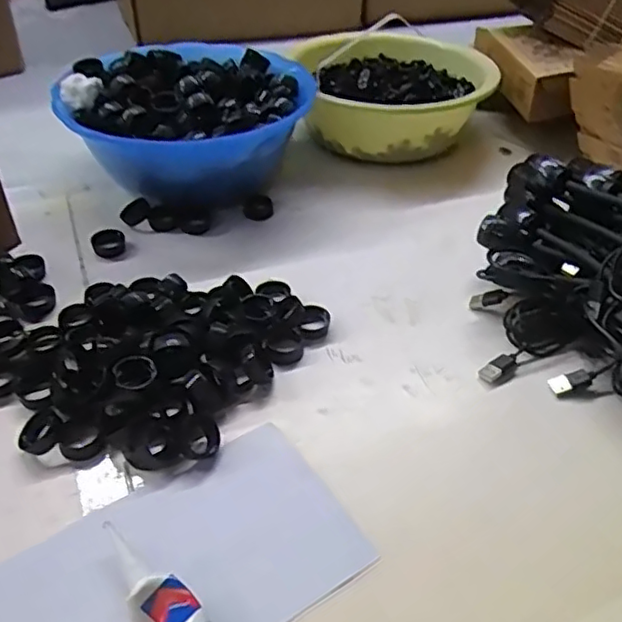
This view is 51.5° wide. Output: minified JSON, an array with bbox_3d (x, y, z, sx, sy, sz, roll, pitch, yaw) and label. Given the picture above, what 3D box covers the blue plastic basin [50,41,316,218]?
[{"bbox_3d":[-0.123,-0.189,0.662,0.229,0.104,0.229,2,42,-2],"label":"blue plastic basin"}]

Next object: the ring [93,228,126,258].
[{"bbox_3d":[-0.180,-0.059,0.576,0.027,0.022,0.021,-11,44,-16],"label":"ring"}]

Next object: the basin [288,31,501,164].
[{"bbox_3d":[0.090,-0.252,0.759,0.200,0.092,0.228,-7,43,-11],"label":"basin"}]

